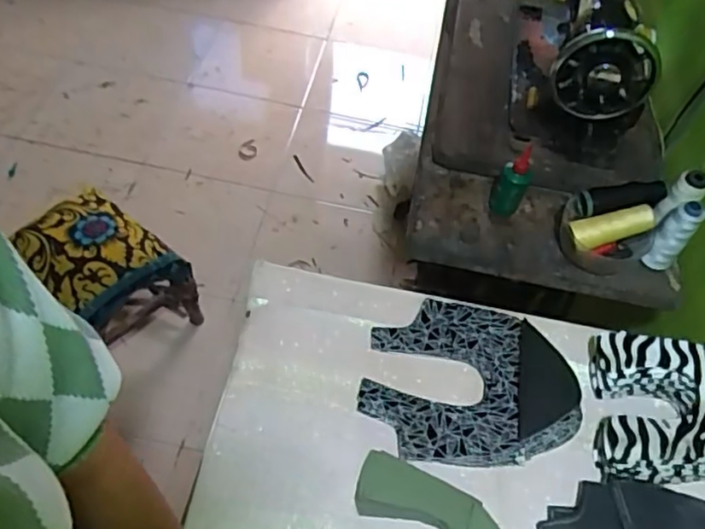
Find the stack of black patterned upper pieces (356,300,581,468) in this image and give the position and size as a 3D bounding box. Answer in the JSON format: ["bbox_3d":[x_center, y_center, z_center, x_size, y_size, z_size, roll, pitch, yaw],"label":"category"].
[{"bbox_3d":[0.138,0.137,0.715,0.241,0.047,0.186,17,54,5],"label":"stack of black patterned upper pieces"}]

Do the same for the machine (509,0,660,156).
[{"bbox_3d":[0.366,-0.395,1.014,0.167,0.198,0.420,9,53,-1],"label":"machine"}]

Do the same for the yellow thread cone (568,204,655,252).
[{"bbox_3d":[0.355,-0.051,0.853,0.114,0.036,0.036,-15,54,2],"label":"yellow thread cone"}]

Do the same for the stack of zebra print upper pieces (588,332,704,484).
[{"bbox_3d":[0.367,0.163,0.711,0.162,0.073,0.171,8,53,-1],"label":"stack of zebra print upper pieces"}]

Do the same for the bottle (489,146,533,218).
[{"bbox_3d":[0.232,-0.120,0.902,0.047,0.097,0.051,21,54,8],"label":"bottle"}]

